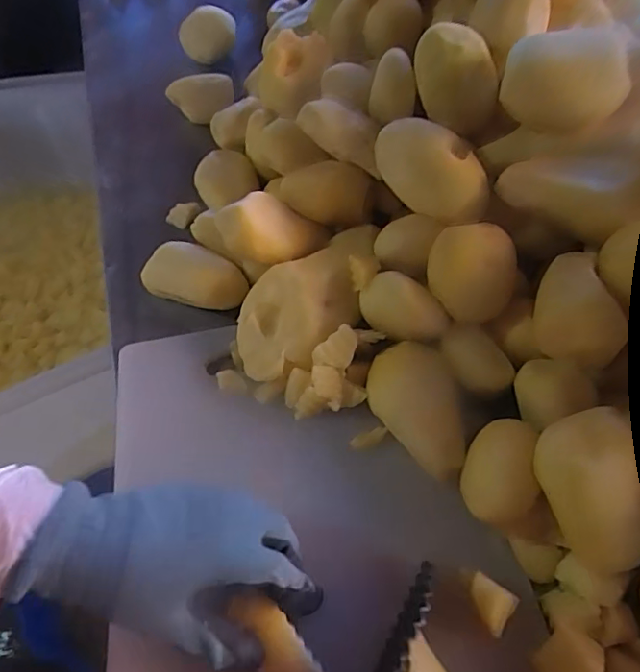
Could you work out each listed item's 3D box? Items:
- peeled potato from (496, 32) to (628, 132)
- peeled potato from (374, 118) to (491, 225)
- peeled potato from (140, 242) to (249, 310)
[{"bbox_3d":[0.168,-0.177,0.374,0.080,0.051,0.044,12,58,13],"label":"peeled potato"},{"bbox_3d":[0.080,-0.123,0.397,0.094,0.045,0.049,37,66,25],"label":"peeled potato"},{"bbox_3d":[-0.104,-0.050,0.462,0.094,0.034,0.041,17,59,15],"label":"peeled potato"}]

